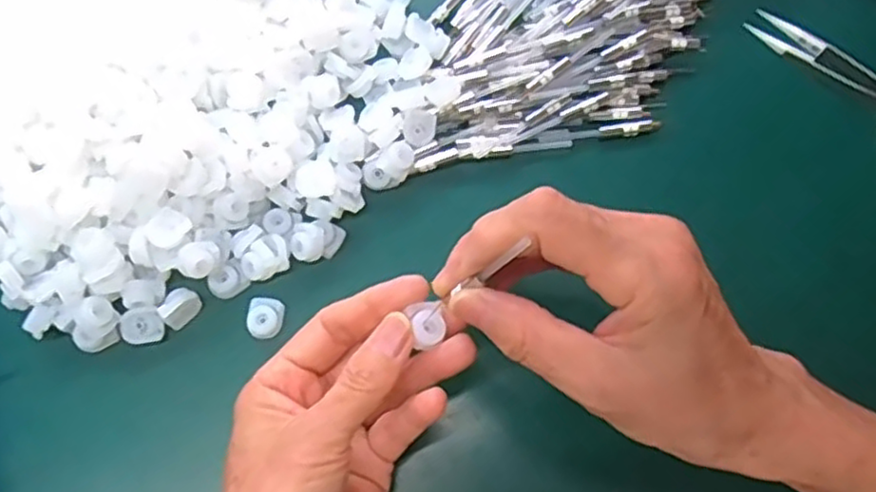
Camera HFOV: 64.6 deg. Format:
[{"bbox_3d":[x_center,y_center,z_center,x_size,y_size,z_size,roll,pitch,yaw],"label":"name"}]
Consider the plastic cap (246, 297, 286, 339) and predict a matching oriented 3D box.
[{"bbox_3d":[-0.082,0.034,0.329,0.016,0.006,0.019,3,72,-1],"label":"plastic cap"}]

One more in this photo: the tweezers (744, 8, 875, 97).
[{"bbox_3d":[0.224,-0.091,0.372,0.125,0.012,0.018,42,75,11],"label":"tweezers"}]

